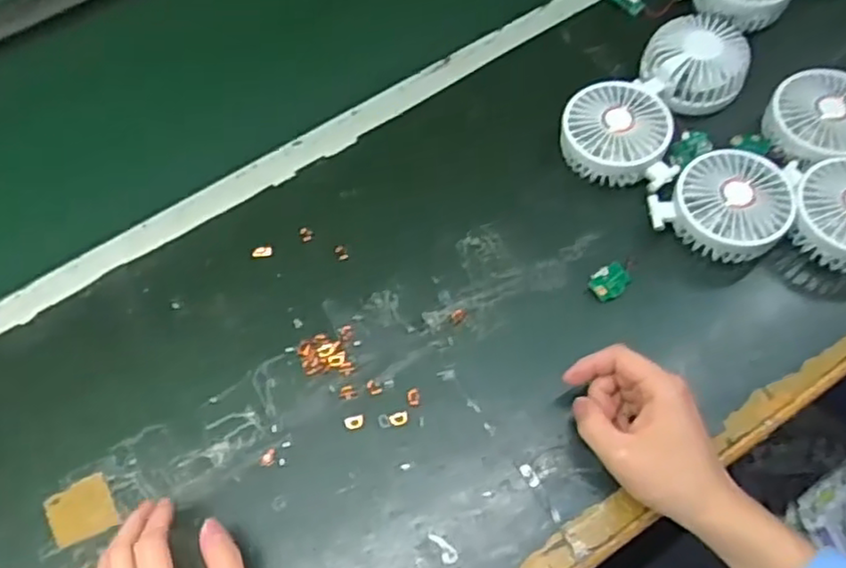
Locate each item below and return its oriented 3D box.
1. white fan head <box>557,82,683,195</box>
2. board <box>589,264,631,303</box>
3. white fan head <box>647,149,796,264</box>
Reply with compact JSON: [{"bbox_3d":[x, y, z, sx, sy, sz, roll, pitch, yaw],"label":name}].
[{"bbox_3d":[0.164,-0.127,0.595,0.091,0.048,0.098,7,63,9],"label":"white fan head"},{"bbox_3d":[0.148,-0.003,0.552,0.031,0.008,0.025,-33,64,-12],"label":"board"},{"bbox_3d":[0.238,-0.063,0.556,0.099,0.047,0.083,29,68,19],"label":"white fan head"}]

